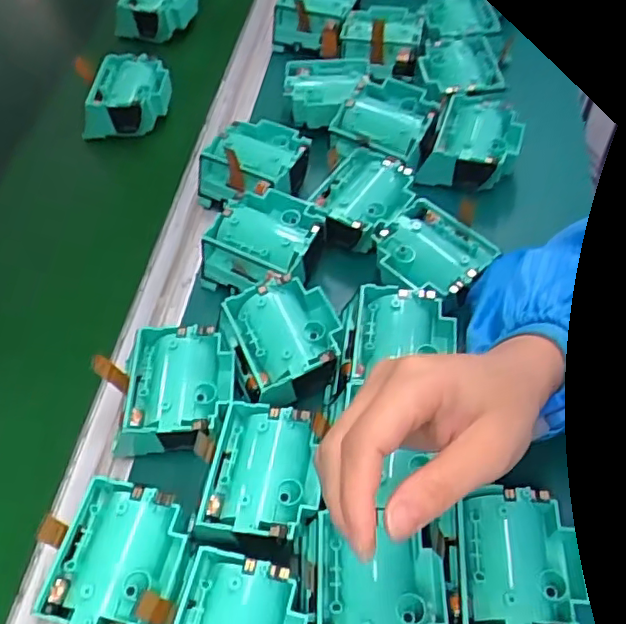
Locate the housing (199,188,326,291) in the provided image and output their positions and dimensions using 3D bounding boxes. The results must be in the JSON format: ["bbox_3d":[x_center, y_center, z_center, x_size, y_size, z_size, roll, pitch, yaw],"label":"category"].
[{"bbox_3d":[-0.036,-0.049,0.464,0.083,0.044,0.077,15,58,14],"label":"housing"}]

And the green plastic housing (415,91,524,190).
[{"bbox_3d":[0.133,-0.136,0.507,0.063,0.035,0.081,22,59,17],"label":"green plastic housing"}]

